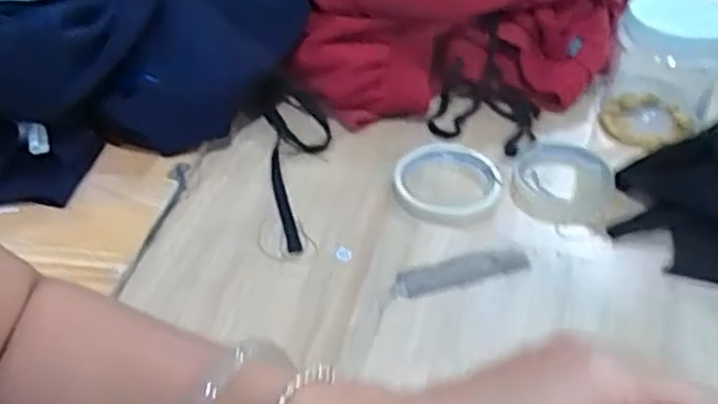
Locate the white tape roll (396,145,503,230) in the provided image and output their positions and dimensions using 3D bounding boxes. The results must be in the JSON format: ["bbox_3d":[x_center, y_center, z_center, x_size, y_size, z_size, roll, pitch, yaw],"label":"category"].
[{"bbox_3d":[0.080,-0.021,0.628,0.091,0.016,0.109,15,43,20],"label":"white tape roll"}]

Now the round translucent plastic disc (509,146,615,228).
[{"bbox_3d":[0.183,-0.017,0.643,0.086,0.018,0.093,-1,40,1],"label":"round translucent plastic disc"}]

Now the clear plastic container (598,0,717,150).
[{"bbox_3d":[0.291,-0.132,0.677,0.094,0.125,0.102,14,42,18],"label":"clear plastic container"}]

